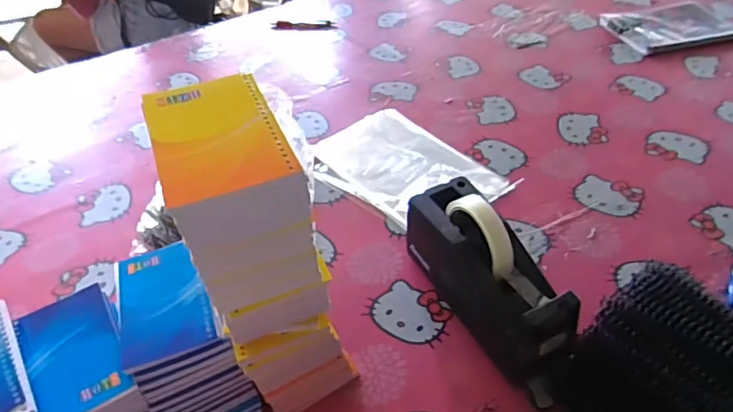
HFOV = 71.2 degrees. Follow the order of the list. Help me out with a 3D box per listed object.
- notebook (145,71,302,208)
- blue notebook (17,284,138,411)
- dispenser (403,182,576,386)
[{"bbox_3d":[-0.099,-0.050,0.337,0.078,0.005,0.123,-18,46,-15],"label":"notebook"},{"bbox_3d":[-0.259,0.129,0.452,0.079,0.012,0.139,-24,48,-20],"label":"blue notebook"},{"bbox_3d":[0.122,0.064,0.523,0.073,0.127,0.200,-21,46,-17],"label":"dispenser"}]

